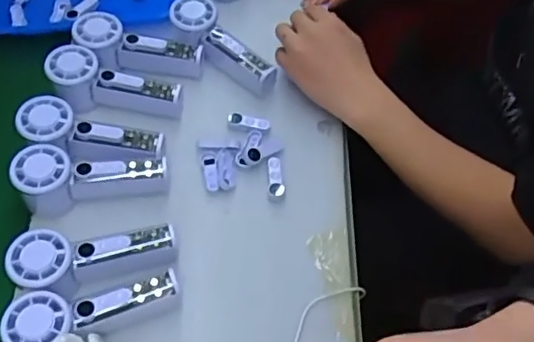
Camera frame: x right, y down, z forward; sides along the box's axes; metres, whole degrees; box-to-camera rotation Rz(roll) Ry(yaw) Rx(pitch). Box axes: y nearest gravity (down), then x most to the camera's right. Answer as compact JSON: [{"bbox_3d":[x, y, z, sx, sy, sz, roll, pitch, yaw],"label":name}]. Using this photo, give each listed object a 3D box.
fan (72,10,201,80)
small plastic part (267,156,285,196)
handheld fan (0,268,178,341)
[{"bbox_3d":[-0.155,-0.147,0.722,0.151,0.041,0.060,14,57,-9],"label":"fan"},{"bbox_3d":[0.010,0.006,0.652,0.017,0.006,0.049,-1,57,-2],"label":"small plastic part"},{"bbox_3d":[-0.155,0.132,0.549,0.148,0.066,0.059,-17,59,-11],"label":"handheld fan"}]

